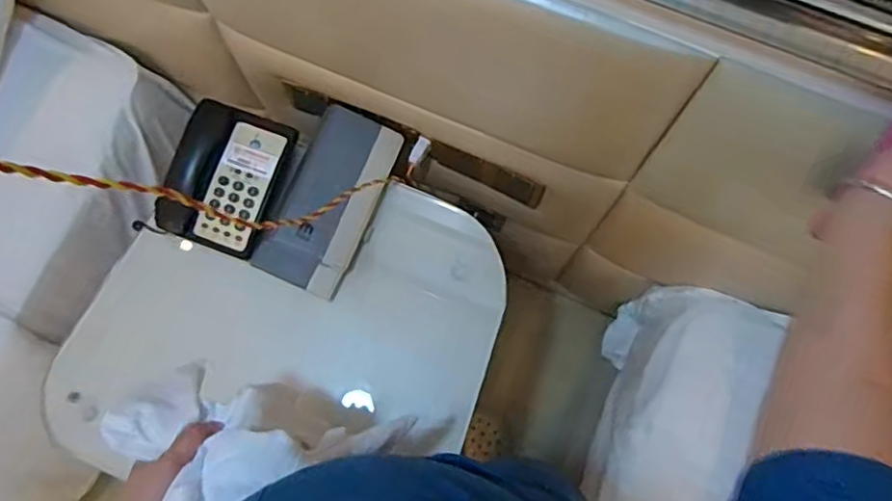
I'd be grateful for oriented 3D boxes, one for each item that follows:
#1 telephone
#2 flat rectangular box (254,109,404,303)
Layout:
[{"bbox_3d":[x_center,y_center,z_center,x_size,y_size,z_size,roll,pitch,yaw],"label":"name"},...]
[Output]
[{"bbox_3d":[-0.324,-0.108,0.960,0.162,0.053,0.207,20,77,6],"label":"telephone"},{"bbox_3d":[-0.171,-0.073,0.973,0.133,0.043,0.268,22,77,7],"label":"flat rectangular box"}]

